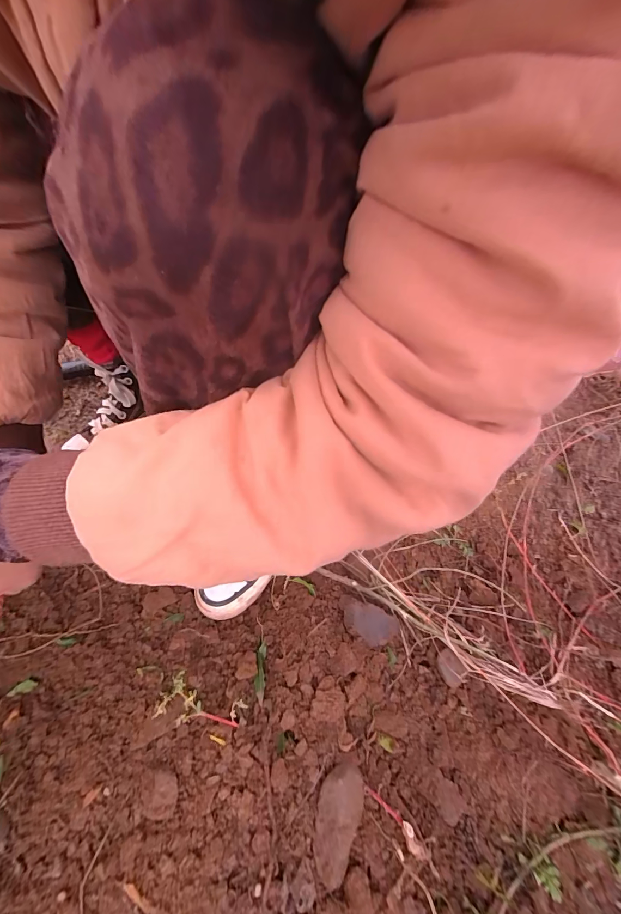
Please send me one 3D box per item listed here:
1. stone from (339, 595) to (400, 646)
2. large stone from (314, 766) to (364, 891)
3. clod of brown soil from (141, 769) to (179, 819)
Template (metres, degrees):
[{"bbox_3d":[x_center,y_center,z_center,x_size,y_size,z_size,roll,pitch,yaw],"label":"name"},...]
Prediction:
[{"bbox_3d":[0.057,0.172,0.374,0.064,0.027,0.035,21,58,13],"label":"stone"},{"bbox_3d":[0.020,0.293,0.291,0.034,0.015,0.070,22,58,13],"label":"large stone"},{"bbox_3d":[-0.128,0.281,0.301,0.032,0.012,0.029,7,56,4],"label":"clod of brown soil"}]

